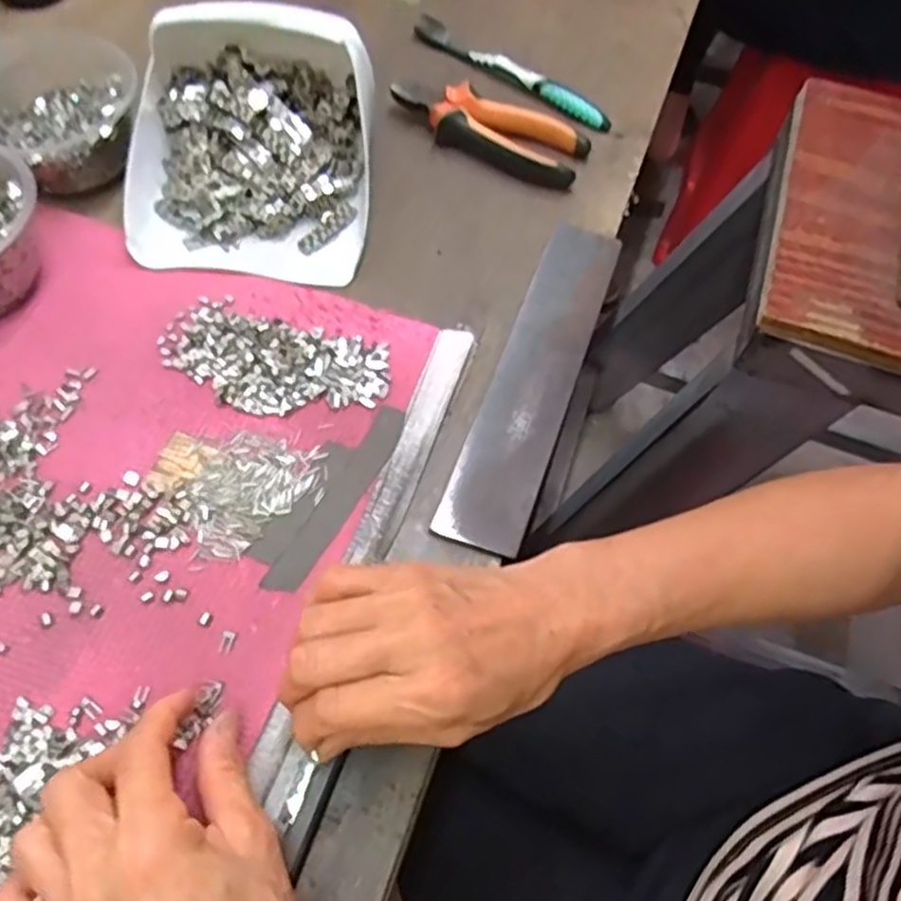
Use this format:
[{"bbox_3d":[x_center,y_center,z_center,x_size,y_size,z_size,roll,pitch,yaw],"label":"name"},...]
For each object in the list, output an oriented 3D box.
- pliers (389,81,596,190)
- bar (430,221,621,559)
[{"bbox_3d":[0.029,-0.242,0.549,0.146,0.021,0.056,25,63,10],"label":"pliers"},{"bbox_3d":[0.055,-0.050,0.456,0.047,0.009,0.242,20,64,5],"label":"bar"}]

